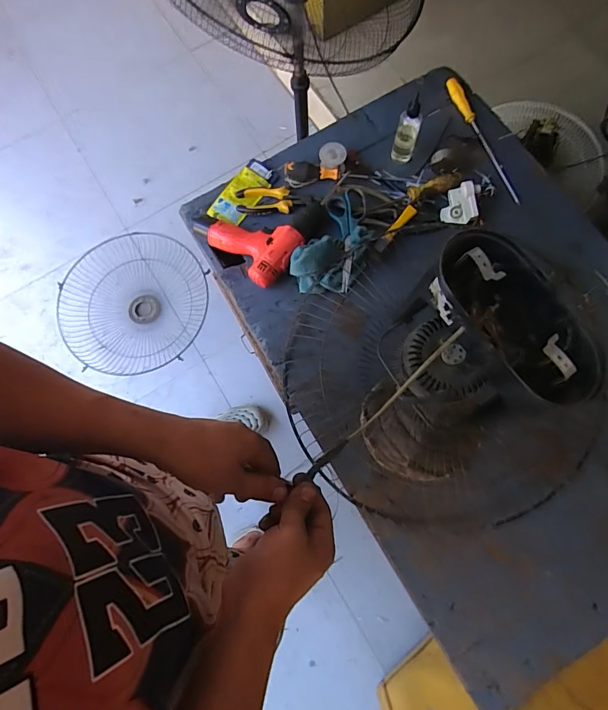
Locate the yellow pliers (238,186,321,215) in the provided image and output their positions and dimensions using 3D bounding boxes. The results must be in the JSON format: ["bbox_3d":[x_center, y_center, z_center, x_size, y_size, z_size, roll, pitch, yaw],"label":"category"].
[{"bbox_3d":[-0.053,-0.301,0.773,0.157,0.027,0.057,2,77,2],"label":"yellow pliers"}]

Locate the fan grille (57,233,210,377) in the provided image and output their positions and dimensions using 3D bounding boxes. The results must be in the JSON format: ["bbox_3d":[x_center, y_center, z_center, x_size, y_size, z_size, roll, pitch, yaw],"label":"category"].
[{"bbox_3d":[-0.604,-0.180,1.412,0.518,0.090,0.478,0,77,2],"label":"fan grille"}]

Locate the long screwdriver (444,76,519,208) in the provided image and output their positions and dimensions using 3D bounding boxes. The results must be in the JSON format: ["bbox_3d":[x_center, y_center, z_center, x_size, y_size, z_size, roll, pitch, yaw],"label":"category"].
[{"bbox_3d":[0.351,-0.422,0.784,0.031,0.022,0.292,-20,77,-3],"label":"long screwdriver"}]

